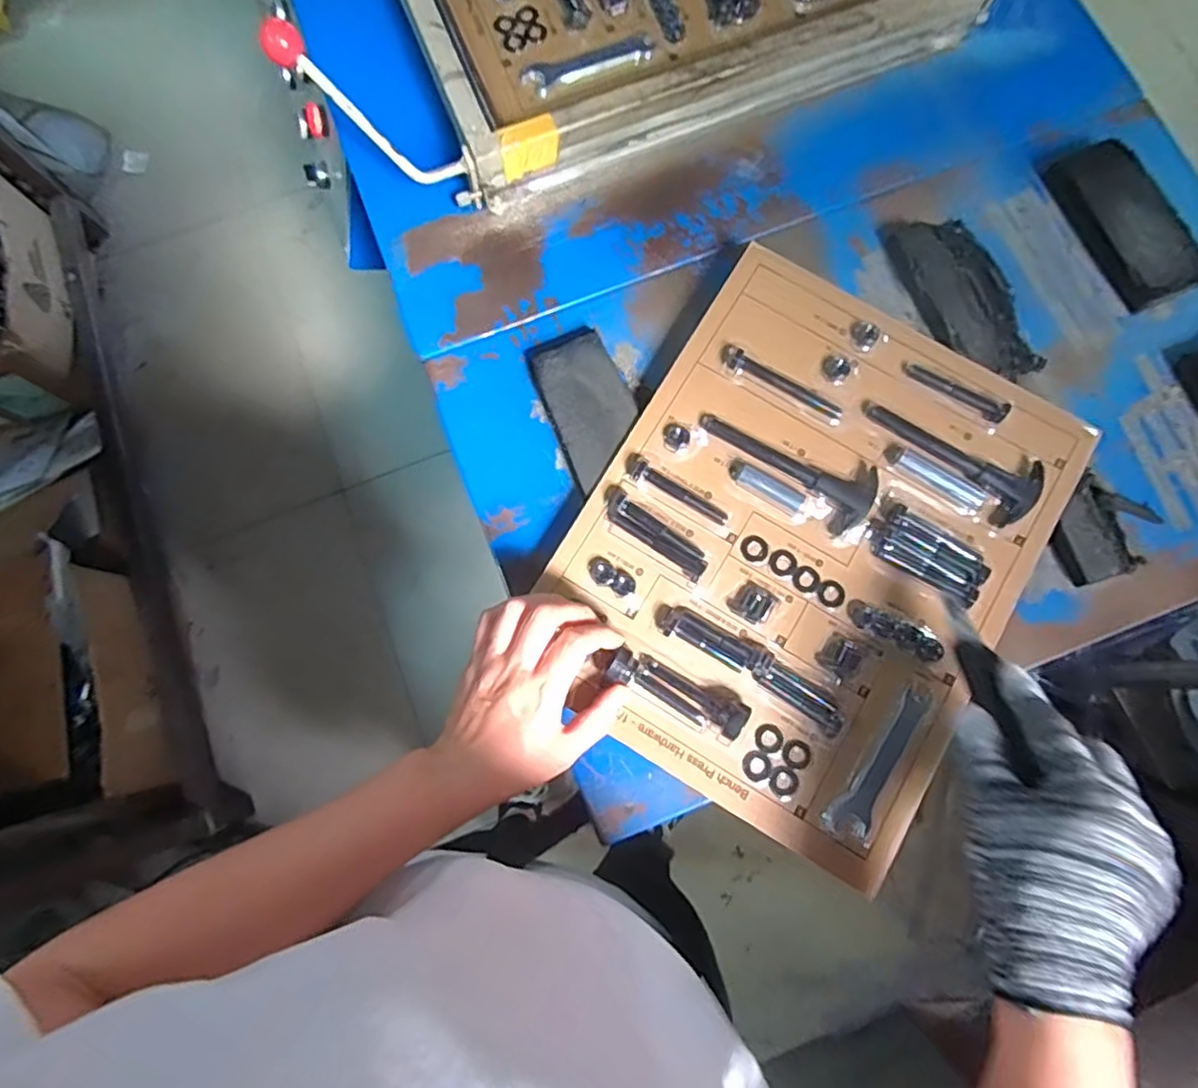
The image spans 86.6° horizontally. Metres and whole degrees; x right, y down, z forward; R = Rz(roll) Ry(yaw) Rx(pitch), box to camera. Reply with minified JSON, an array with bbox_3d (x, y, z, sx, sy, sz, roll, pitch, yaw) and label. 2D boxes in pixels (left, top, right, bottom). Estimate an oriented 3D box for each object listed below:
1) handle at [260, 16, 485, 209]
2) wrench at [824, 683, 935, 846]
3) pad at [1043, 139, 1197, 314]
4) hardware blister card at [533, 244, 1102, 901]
[{"bbox_3d":[-0.170,-0.327,0.494,0.181,0.050,0.036,30,79,-24],"label":"handle"},{"bbox_3d":[0.196,0.150,0.432,0.031,0.005,0.111,35,81,7],"label":"wrench"},{"bbox_3d":[0.442,-0.268,0.531,0.062,0.028,0.142,-22,79,-3],"label":"pad"},{"bbox_3d":[0.153,-0.004,0.469,0.302,0.020,0.381,31,81,7],"label":"hardware blister card"}]

